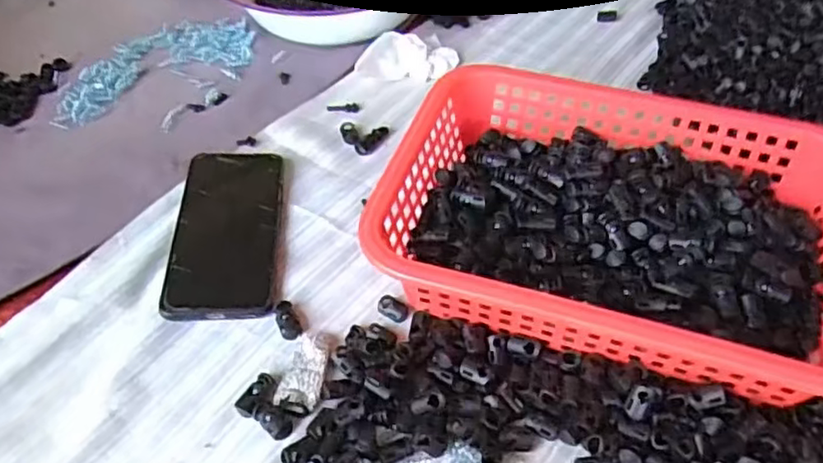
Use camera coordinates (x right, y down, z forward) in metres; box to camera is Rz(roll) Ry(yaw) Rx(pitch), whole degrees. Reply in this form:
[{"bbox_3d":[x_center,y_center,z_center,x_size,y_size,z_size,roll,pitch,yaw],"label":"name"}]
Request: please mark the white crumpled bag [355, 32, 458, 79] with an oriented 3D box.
[{"bbox_3d":[-0.003,-0.174,0.623,0.094,0.025,0.049,1,49,2],"label":"white crumpled bag"}]

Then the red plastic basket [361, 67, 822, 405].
[{"bbox_3d":[0.139,-0.007,0.434,0.295,0.076,0.196,14,51,12],"label":"red plastic basket"}]

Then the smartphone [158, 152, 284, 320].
[{"bbox_3d":[-0.139,-0.005,0.484,0.075,0.013,0.162,-3,49,-2],"label":"smartphone"}]

